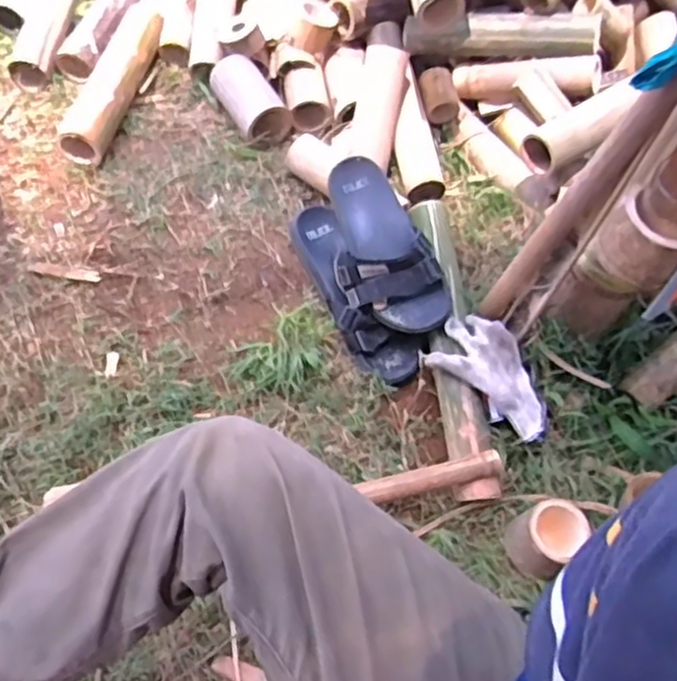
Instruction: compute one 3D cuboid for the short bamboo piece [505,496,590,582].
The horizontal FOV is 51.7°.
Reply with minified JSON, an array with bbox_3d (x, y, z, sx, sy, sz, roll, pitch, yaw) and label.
[{"bbox_3d":[0.247,0.228,0.826,0.076,0.070,0.073,1,52,-2],"label":"short bamboo piece"}]

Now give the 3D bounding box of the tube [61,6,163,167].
[{"bbox_3d":[-0.358,-0.419,1.132,0.075,0.067,0.355,9,53,4],"label":"tube"}]

